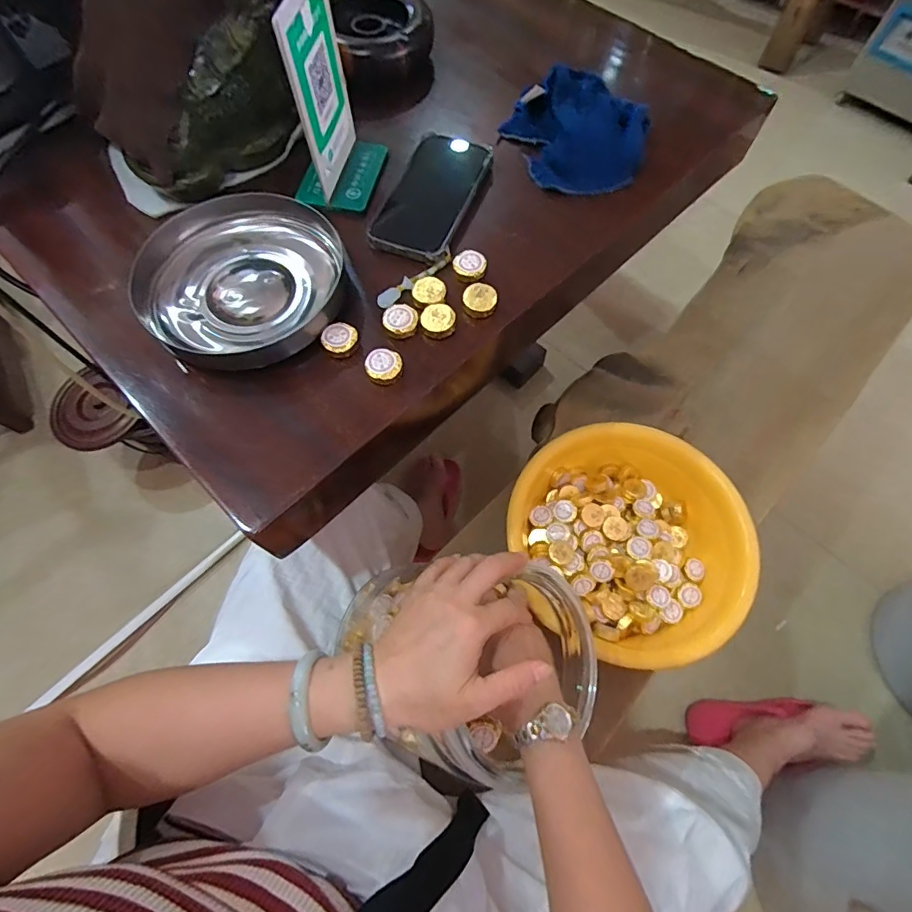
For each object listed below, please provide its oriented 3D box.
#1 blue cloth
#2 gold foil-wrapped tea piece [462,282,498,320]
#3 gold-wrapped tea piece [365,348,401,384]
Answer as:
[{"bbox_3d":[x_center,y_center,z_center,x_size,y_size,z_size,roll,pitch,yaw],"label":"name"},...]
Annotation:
[{"bbox_3d":[0.130,-0.351,0.519,0.158,0.039,0.143,31,70,13],"label":"blue cloth"},{"bbox_3d":[0.022,-0.144,0.442,0.030,0.015,0.028,0,66,0],"label":"gold foil-wrapped tea piece"},{"bbox_3d":[-0.062,-0.078,0.410,0.031,0.008,0.031,0,66,0],"label":"gold-wrapped tea piece"}]

